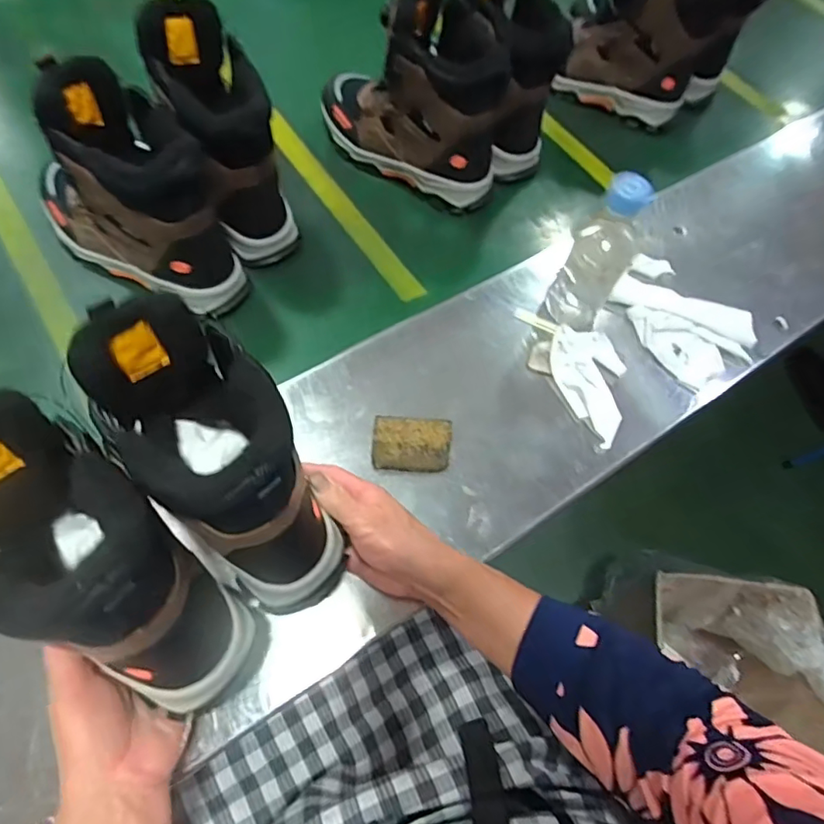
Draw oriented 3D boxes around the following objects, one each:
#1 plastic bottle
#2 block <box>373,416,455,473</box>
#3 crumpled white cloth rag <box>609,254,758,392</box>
[{"bbox_3d":[0.170,-0.139,0.503,0.056,0.151,0.053,29,65,8],"label":"plastic bottle"},{"bbox_3d":[0.001,0.030,0.488,0.070,0.015,0.049,6,64,-4],"label":"block"},{"bbox_3d":[0.282,-0.098,0.575,0.151,0.023,0.119,42,67,14],"label":"crumpled white cloth rag"}]

